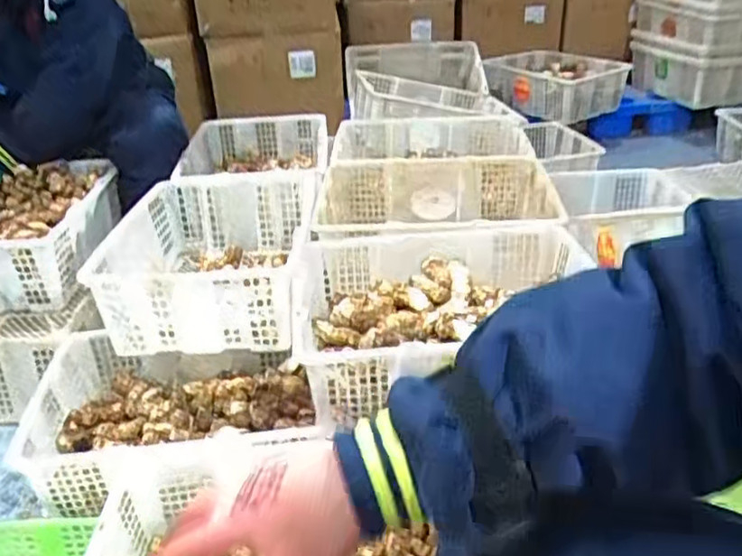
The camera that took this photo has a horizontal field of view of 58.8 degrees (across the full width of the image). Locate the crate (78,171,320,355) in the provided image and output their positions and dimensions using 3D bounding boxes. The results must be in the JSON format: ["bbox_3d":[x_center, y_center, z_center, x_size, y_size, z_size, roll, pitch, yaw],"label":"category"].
[{"bbox_3d":[-0.278,-0.036,1.203,0.309,0.169,0.391,-1,29,3],"label":"crate"}]

